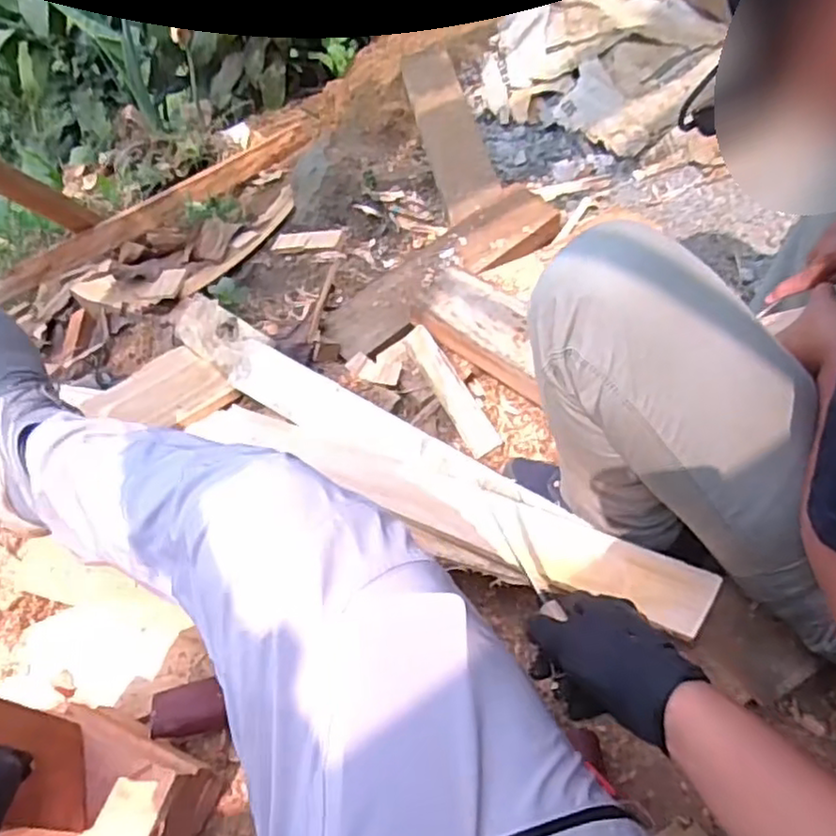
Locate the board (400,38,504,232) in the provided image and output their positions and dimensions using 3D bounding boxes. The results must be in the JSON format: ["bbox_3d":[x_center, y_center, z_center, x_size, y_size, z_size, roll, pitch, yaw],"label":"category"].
[{"bbox_3d":[0.063,-0.649,1.521,0.125,0.034,0.582,-21,57,14],"label":"board"}]

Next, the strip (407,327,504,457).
[{"bbox_3d":[0.050,-0.045,1.045,0.047,0.014,0.228,-37,73,21],"label":"strip"}]

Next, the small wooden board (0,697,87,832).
[{"bbox_3d":[-0.303,0.274,0.541,0.009,0.162,0.089,-16,57,-4],"label":"small wooden board"}]

